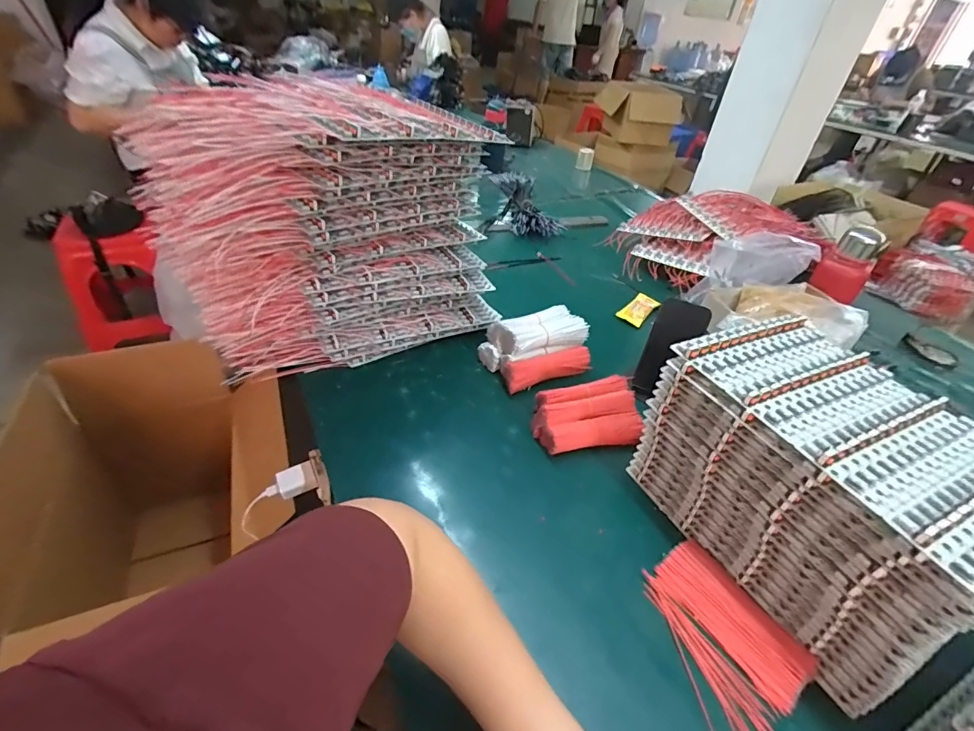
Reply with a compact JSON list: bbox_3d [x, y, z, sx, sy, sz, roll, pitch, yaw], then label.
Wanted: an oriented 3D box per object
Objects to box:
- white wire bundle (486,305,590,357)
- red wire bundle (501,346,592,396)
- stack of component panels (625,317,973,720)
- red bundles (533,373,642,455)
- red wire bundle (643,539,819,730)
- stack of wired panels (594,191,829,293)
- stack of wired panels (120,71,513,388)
[{"bbox_3d":[0.086,-0.052,0.747,0.154,0.052,0.087,-17,44,-25],"label":"white wire bundle"},{"bbox_3d":[0.095,0.003,0.716,0.151,0.045,0.045,-14,44,-23],"label":"red wire bundle"},{"bbox_3d":[0.343,0.124,0.480,0.187,0.203,0.306,-15,44,-23],"label":"stack of component panels"},{"bbox_3d":[0.141,0.068,0.646,0.154,0.043,0.120,-2,40,-10],"label":"red bundles"},{"bbox_3d":[0.225,0.262,0.443,0.123,0.015,0.153,-16,44,-25],"label":"red wire bundle"},{"bbox_3d":[0.512,-0.309,1.039,0.457,0.112,0.276,-11,42,-20],"label":"stack of wired panels"},{"bbox_3d":[-0.205,-0.195,0.660,0.444,0.316,0.174,-16,44,-25],"label":"stack of wired panels"}]

